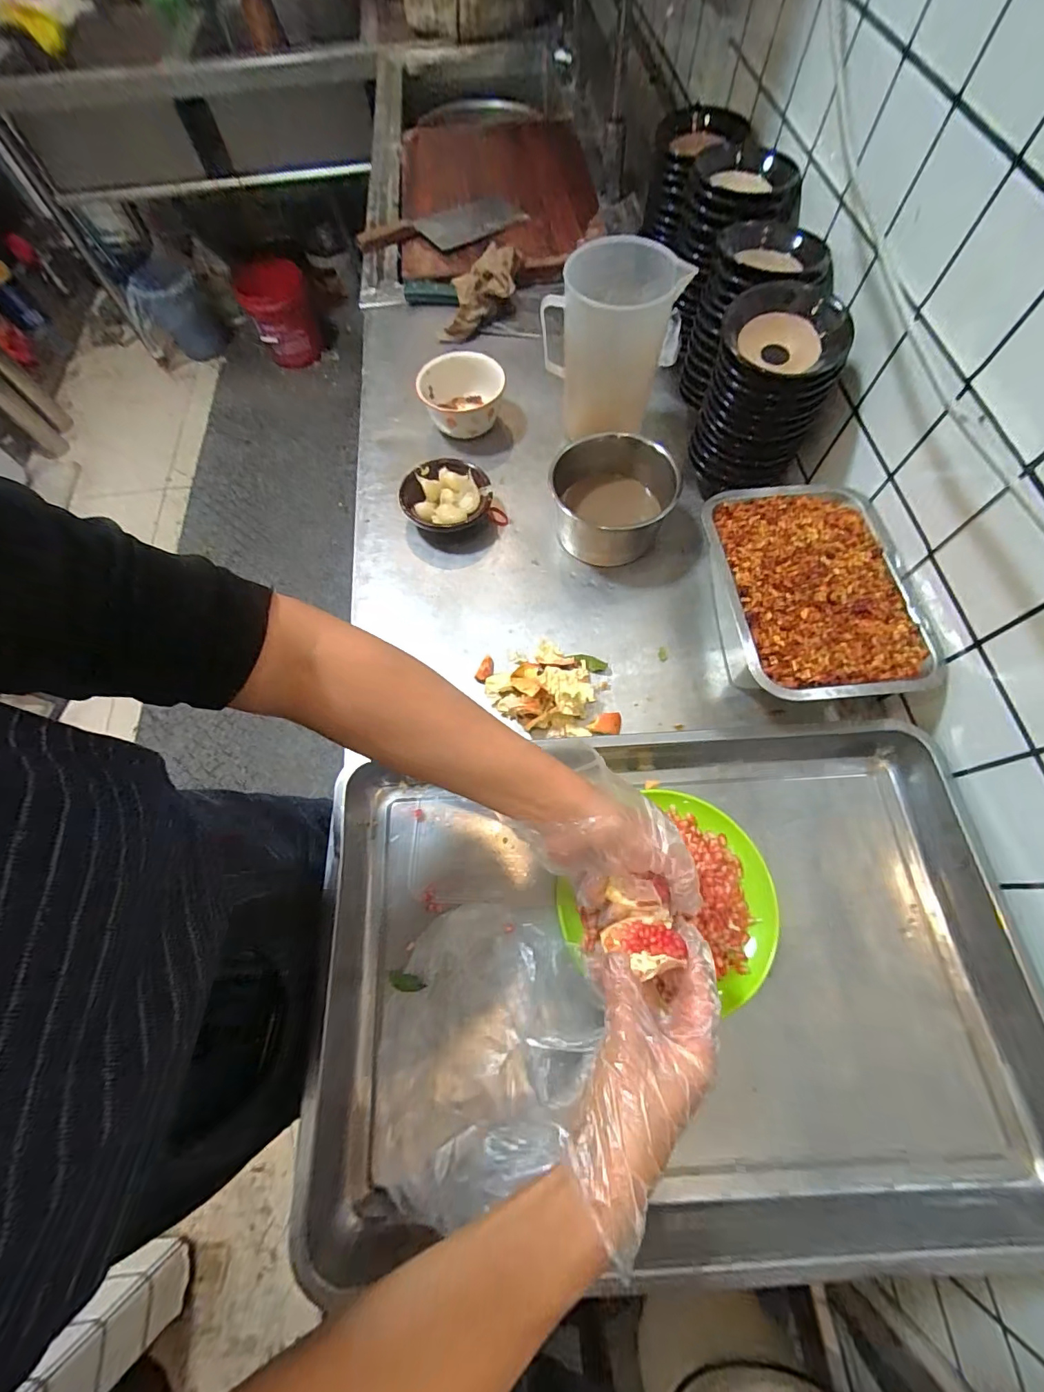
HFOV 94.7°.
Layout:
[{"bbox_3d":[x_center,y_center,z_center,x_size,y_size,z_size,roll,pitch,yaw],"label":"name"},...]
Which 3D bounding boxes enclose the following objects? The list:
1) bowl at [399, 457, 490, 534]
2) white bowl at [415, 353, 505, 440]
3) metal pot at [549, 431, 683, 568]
[{"bbox_3d":[-0.101,-0.266,0.651,0.116,0.039,0.112,-1,67,2],"label":"bowl"},{"bbox_3d":[-0.088,-0.443,0.716,0.122,0.070,0.122,-10,67,-1],"label":"white bowl"},{"bbox_3d":[0.113,-0.250,0.622,0.145,0.092,0.150,-1,67,2],"label":"metal pot"}]

